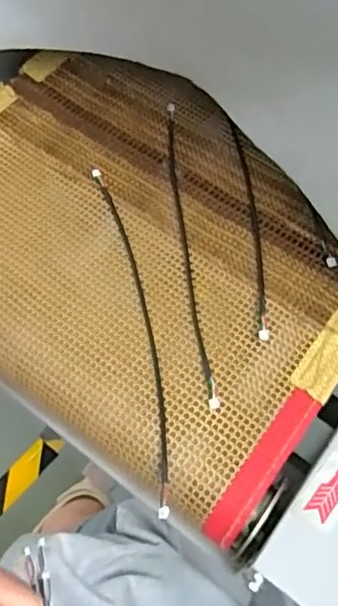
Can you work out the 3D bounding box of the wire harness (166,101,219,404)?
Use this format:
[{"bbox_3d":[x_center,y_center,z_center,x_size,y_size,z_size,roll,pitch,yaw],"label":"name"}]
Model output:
[{"bbox_3d":[0.014,-0.051,0.466,0.011,0.006,0.280,-5,62,-3],"label":"wire harness"}]

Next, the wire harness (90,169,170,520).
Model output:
[{"bbox_3d":[-0.025,0.012,0.431,0.020,0.010,0.276,-14,63,1],"label":"wire harness"}]

